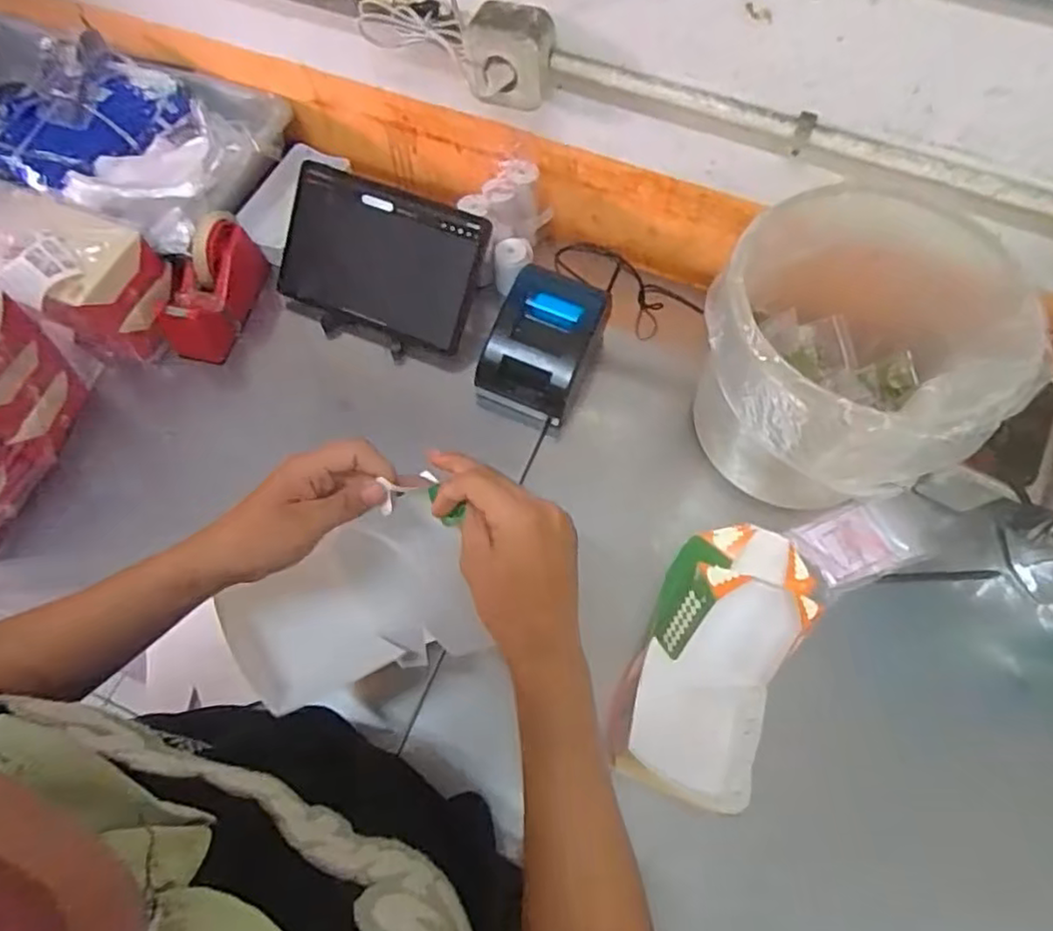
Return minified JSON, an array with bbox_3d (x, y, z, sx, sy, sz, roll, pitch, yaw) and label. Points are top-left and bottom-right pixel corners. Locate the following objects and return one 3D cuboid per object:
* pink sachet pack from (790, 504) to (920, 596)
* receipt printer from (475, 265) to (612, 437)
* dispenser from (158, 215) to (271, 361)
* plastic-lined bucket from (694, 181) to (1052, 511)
[{"bbox_3d":[0.339,0.083,0.698,0.106,0.020,0.075,-20,67,-10],"label":"pink sachet pack"},{"bbox_3d":[0.022,-0.138,0.794,0.118,0.089,0.150,23,67,10],"label":"receipt printer"},{"bbox_3d":[-0.388,-0.218,0.822,0.105,0.096,0.153,-4,65,-3],"label":"dispenser"},{"bbox_3d":[0.314,-0.106,0.678,0.257,0.230,0.278,0,65,-1],"label":"plastic-lined bucket"}]

